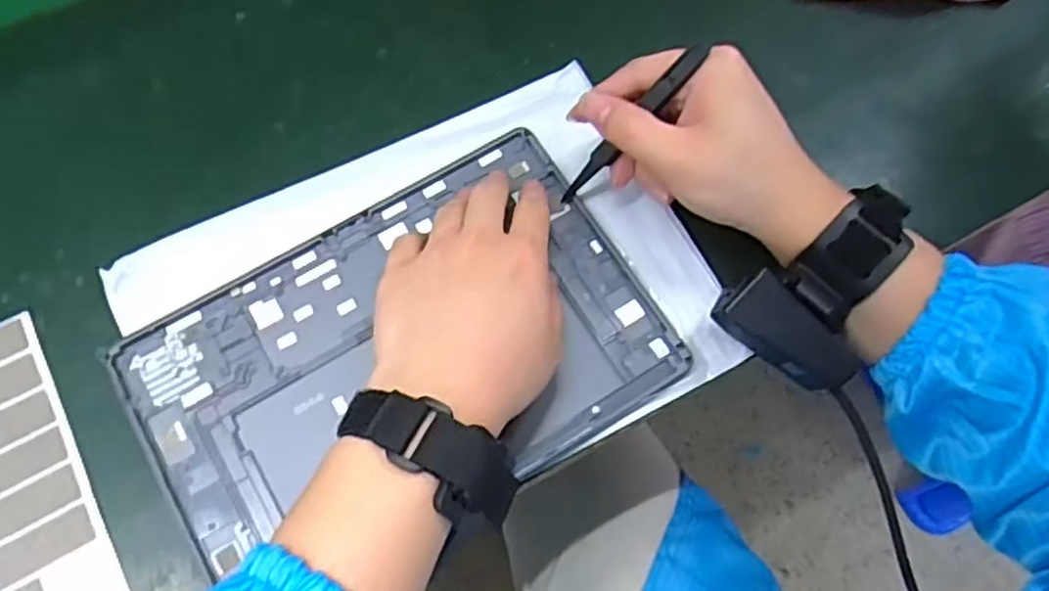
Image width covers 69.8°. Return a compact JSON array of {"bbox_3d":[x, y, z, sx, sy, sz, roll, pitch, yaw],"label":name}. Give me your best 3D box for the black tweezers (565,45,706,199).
[{"bbox_3d":[0.052,-0.083,0.384,0.010,0.111,0.011,-10,63,-44],"label":"black tweezers"}]

